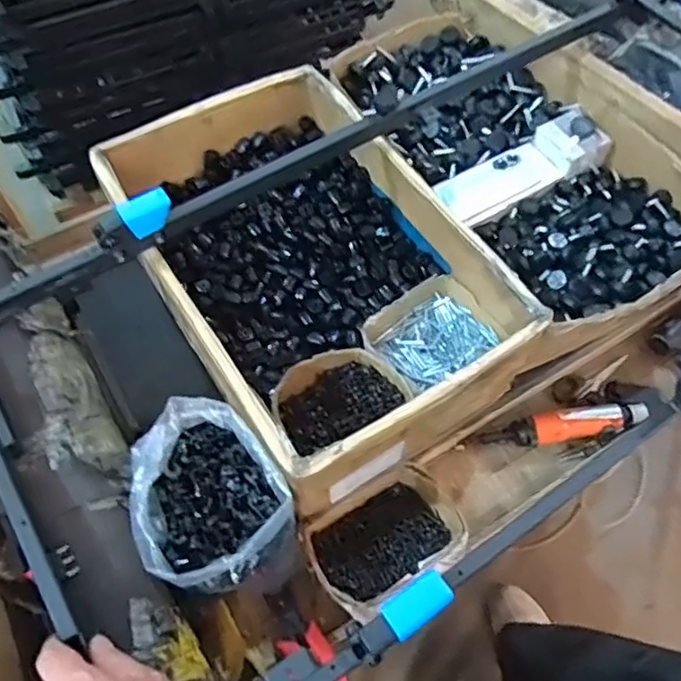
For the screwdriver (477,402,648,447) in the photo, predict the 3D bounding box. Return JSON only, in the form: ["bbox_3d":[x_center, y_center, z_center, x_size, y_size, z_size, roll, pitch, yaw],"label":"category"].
[{"bbox_3d":[0.296,0.111,0.811,0.216,0.033,0.042,-11,62,9],"label":"screwdriver"}]

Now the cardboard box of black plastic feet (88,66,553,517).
[{"bbox_3d":[-0.044,-0.096,0.801,0.349,0.160,0.534,-30,66,-16],"label":"cardboard box of black plastic feet"}]

